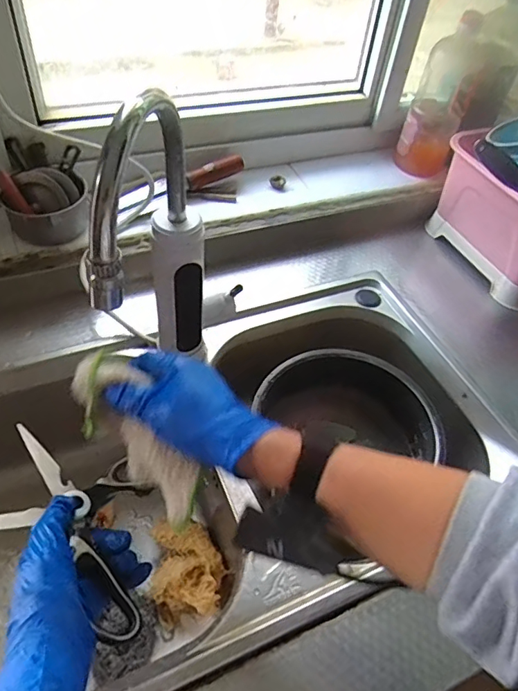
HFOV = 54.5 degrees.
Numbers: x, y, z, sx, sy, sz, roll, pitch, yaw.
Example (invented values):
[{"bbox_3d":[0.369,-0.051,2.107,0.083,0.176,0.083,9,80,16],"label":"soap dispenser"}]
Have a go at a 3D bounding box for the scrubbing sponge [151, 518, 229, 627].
[{"bbox_3d":[-0.091,0.281,0.636,0.087,0.050,0.114,-3,50,-9],"label":"scrubbing sponge"}]

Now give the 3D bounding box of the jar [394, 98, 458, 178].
[{"bbox_3d":[0.292,-0.362,0.876,0.088,0.111,0.084,3,49,-4],"label":"jar"}]

